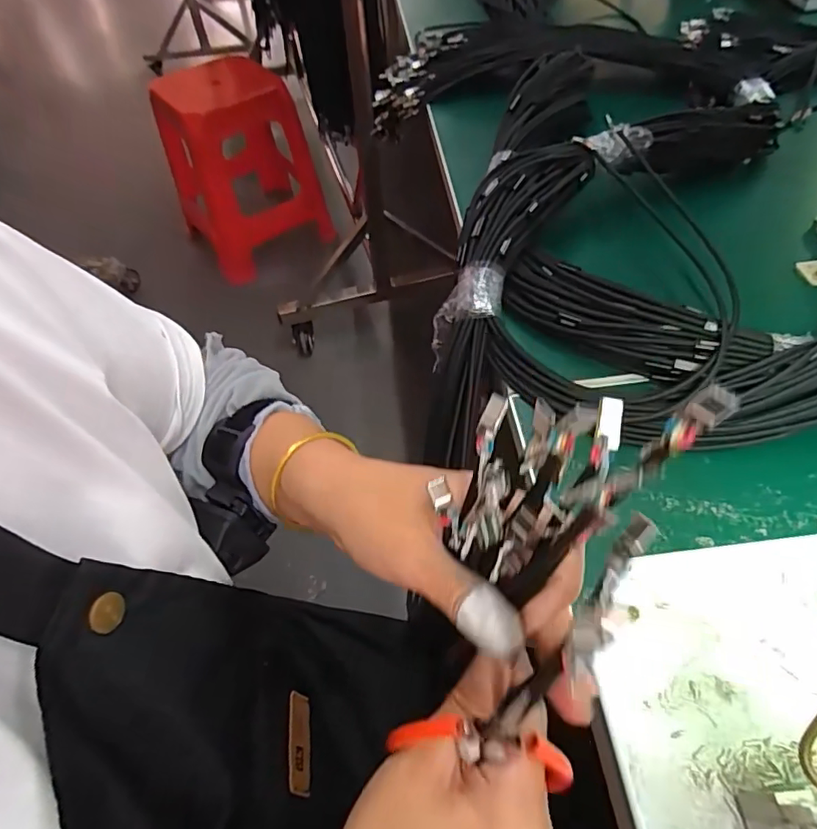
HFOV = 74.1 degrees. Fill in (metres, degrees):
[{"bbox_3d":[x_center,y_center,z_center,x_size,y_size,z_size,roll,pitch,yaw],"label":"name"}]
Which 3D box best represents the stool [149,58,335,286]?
[{"bbox_3d":[-0.489,-0.714,1.625,0.393,0.528,0.368,-27,57,-15],"label":"stool"}]

